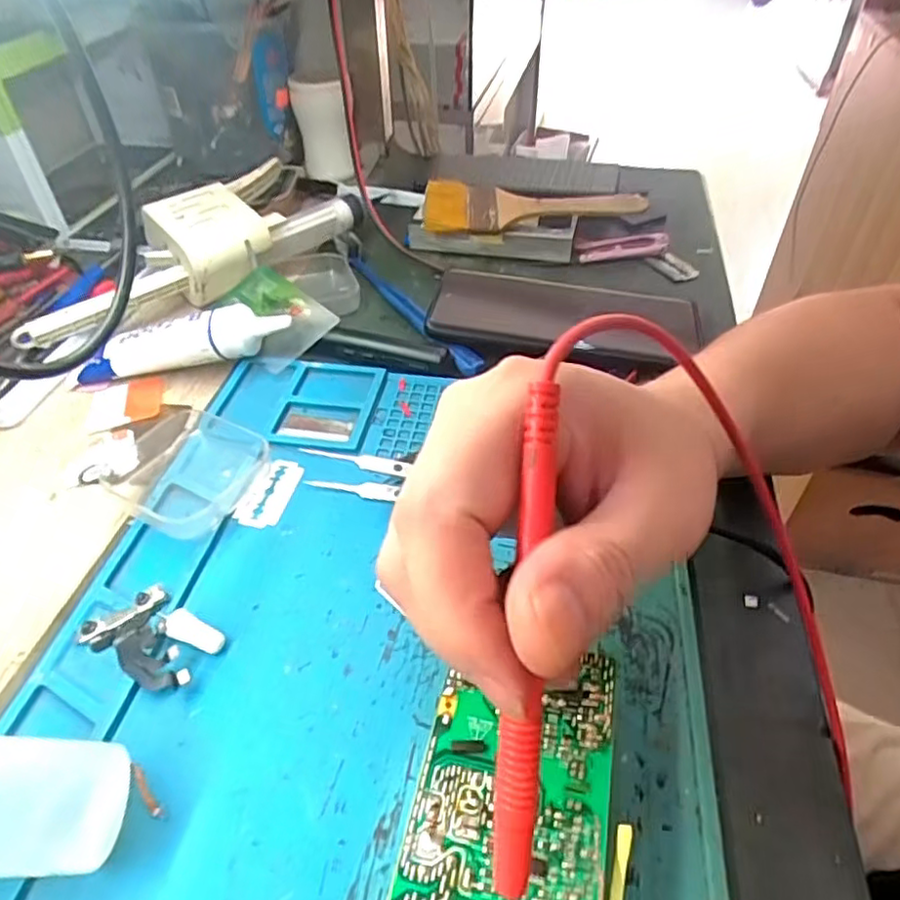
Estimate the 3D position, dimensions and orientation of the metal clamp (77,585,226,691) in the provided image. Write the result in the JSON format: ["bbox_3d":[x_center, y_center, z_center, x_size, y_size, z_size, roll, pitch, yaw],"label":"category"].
[{"bbox_3d":[-0.116,0.073,0.249,0.052,0.009,0.031,23,48,22],"label":"metal clamp"}]

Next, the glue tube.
[{"bbox_3d":[-0.158,-0.063,0.375,0.126,0.023,0.025,-11,43,7],"label":"glue tube"}]

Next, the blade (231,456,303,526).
[{"bbox_3d":[-0.087,0.020,0.309,0.023,0.004,0.042,10,45,7],"label":"blade"}]

